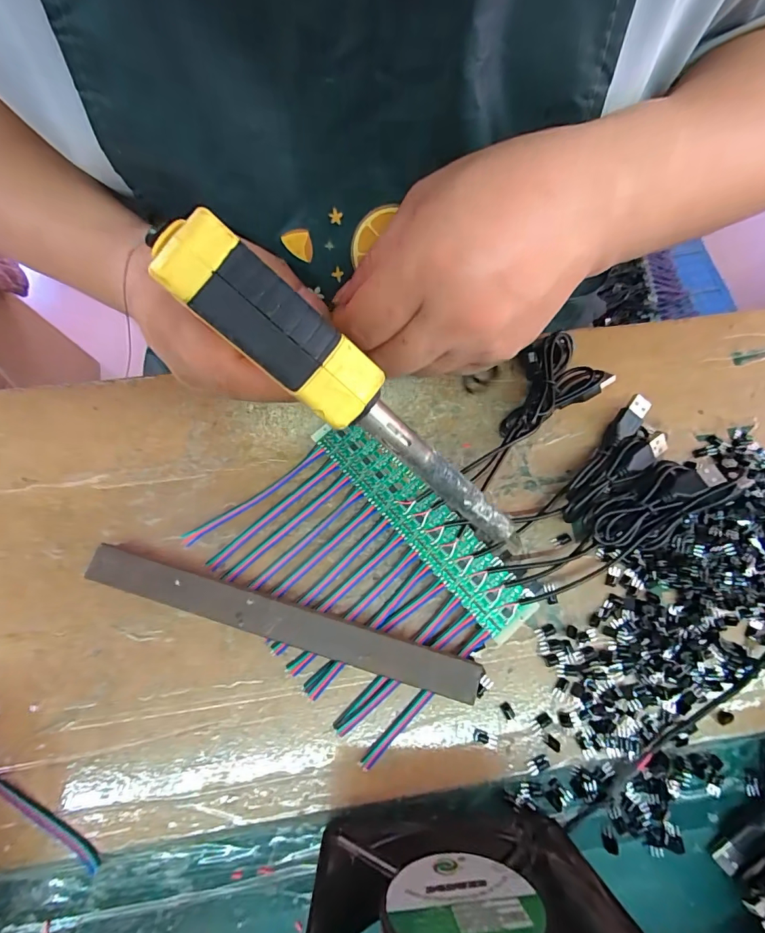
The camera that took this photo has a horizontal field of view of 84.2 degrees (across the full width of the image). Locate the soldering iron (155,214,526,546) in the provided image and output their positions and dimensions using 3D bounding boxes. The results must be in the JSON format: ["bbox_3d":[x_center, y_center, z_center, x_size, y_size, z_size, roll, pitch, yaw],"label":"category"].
[{"bbox_3d":[-0.011,-0.022,0.164,0.172,0.029,0.024,41,75,-21],"label":"soldering iron"}]

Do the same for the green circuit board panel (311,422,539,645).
[{"bbox_3d":[0.023,0.031,0.255,0.032,0.009,0.160,-40,79,-12],"label":"green circuit board panel"}]

